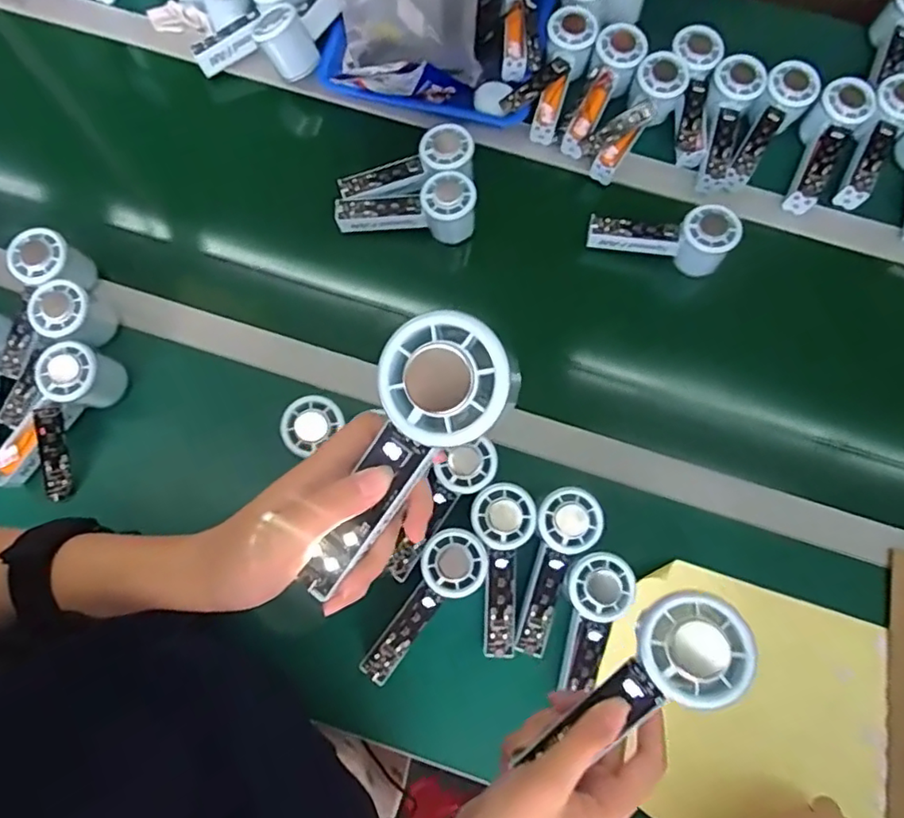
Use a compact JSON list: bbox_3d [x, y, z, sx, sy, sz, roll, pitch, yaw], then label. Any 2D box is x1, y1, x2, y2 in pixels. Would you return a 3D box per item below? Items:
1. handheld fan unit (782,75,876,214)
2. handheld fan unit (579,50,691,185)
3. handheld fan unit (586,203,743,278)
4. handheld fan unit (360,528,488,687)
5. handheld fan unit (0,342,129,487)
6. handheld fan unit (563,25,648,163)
[{"bbox_3d":[0.426,-0.301,0.660,0.060,0.055,0.161,24,90,4],"label":"handheld fan unit"},{"bbox_3d":[0.208,-0.336,0.663,0.058,0.047,0.158,39,91,8],"label":"handheld fan unit"},{"bbox_3d":[0.230,-0.190,0.638,0.151,0.061,0.049,7,75,13],"label":"handheld fan unit"},{"bbox_3d":[-0.027,0.175,0.513,0.055,0.015,0.152,38,91,8],"label":"handheld fan unit"},{"bbox_3d":[-0.397,0.004,0.561,0.056,0.055,0.155,37,78,7],"label":"handheld fan unit"},{"bbox_3d":[0.171,-0.373,0.672,0.057,0.049,0.161,30,91,6],"label":"handheld fan unit"}]

